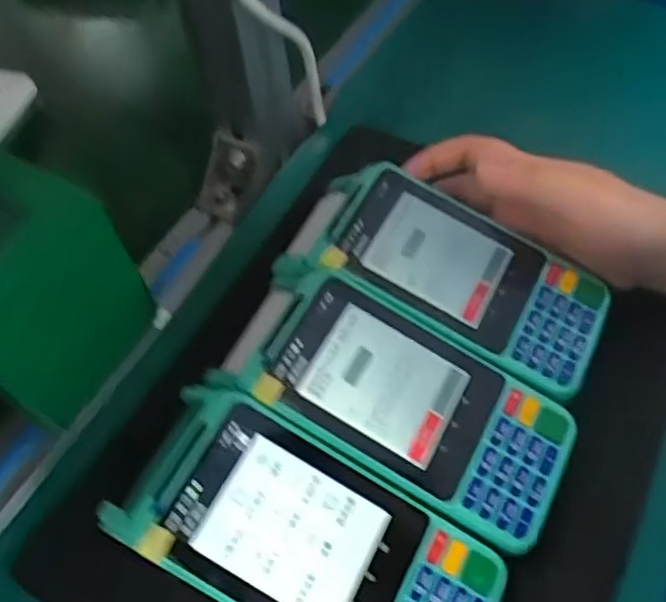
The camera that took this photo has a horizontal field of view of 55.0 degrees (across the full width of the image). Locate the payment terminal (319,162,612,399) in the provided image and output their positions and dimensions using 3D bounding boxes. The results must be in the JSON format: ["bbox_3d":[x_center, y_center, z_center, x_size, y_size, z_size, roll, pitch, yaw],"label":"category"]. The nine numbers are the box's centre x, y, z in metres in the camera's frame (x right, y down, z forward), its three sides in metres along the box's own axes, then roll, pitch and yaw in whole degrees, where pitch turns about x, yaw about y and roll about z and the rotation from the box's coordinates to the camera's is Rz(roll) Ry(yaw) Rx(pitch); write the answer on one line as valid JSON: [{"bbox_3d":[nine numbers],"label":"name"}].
[{"bbox_3d":[0.063,-0.010,0.341,0.152,0.060,0.076,22,61,17],"label":"payment terminal"}]

